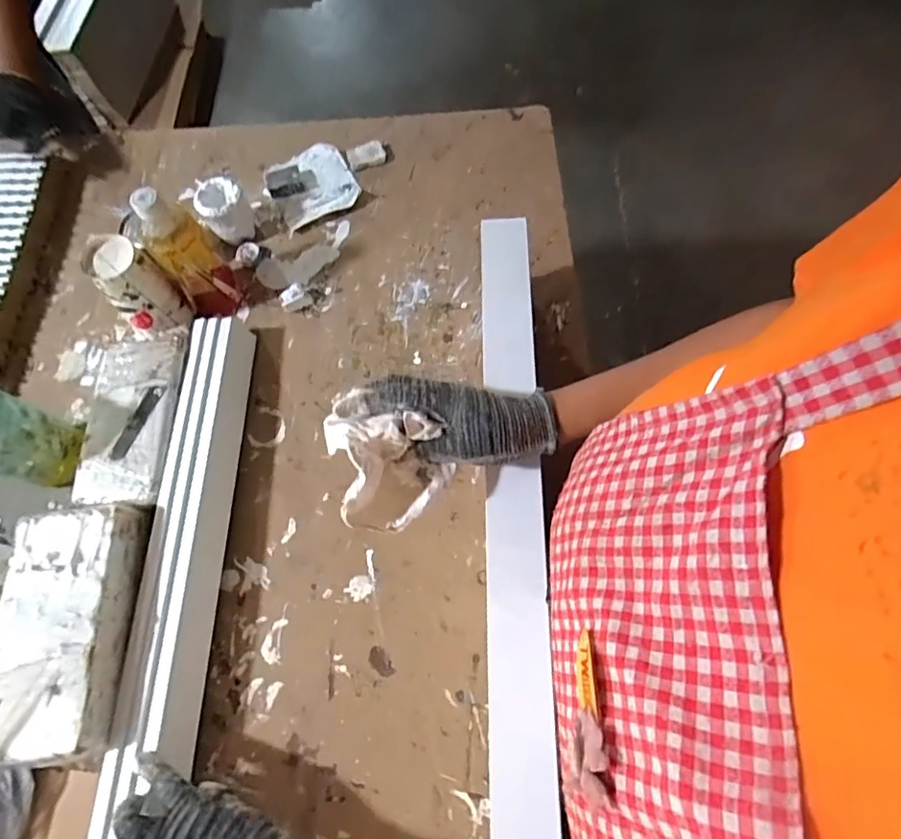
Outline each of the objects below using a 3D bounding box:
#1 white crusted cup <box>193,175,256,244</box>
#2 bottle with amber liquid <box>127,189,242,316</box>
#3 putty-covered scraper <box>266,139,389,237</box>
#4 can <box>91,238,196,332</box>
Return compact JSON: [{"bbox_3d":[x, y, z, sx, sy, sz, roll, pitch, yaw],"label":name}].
[{"bbox_3d":[-0.305,-0.281,0.743,0.060,0.076,0.063,-1,68,2],"label":"white crusted cup"},{"bbox_3d":[-0.315,-0.195,0.656,0.069,0.184,0.051,-33,70,-10],"label":"bottle with amber liquid"},{"bbox_3d":[-0.174,-0.352,0.791,0.173,0.026,0.111,-27,69,-8],"label":"putty-covered scraper"},{"bbox_3d":[-0.380,-0.157,0.677,0.066,0.124,0.063,-1,68,2],"label":"can"}]

